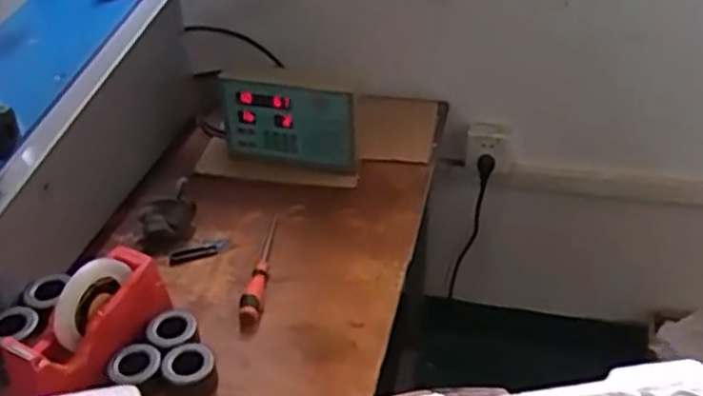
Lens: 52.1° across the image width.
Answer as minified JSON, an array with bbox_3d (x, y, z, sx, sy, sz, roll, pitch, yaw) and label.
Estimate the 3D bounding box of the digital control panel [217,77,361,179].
[{"bbox_3d":[-0.103,-0.107,1.161,0.229,0.154,0.035,9,39,14],"label":"digital control panel"}]

